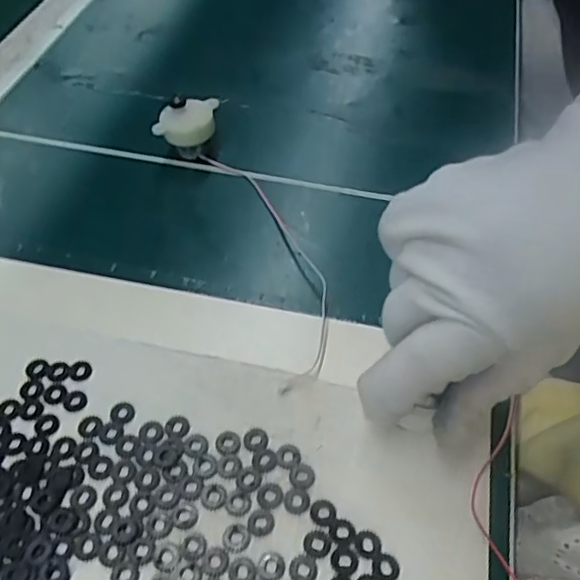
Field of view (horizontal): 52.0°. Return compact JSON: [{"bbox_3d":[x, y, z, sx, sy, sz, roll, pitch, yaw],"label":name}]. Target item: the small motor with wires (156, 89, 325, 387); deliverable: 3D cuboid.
[{"bbox_3d":[-0.023,-0.038,0.322,0.046,0.030,0.191,-20,55,-16],"label":"small motor with wires"}]

